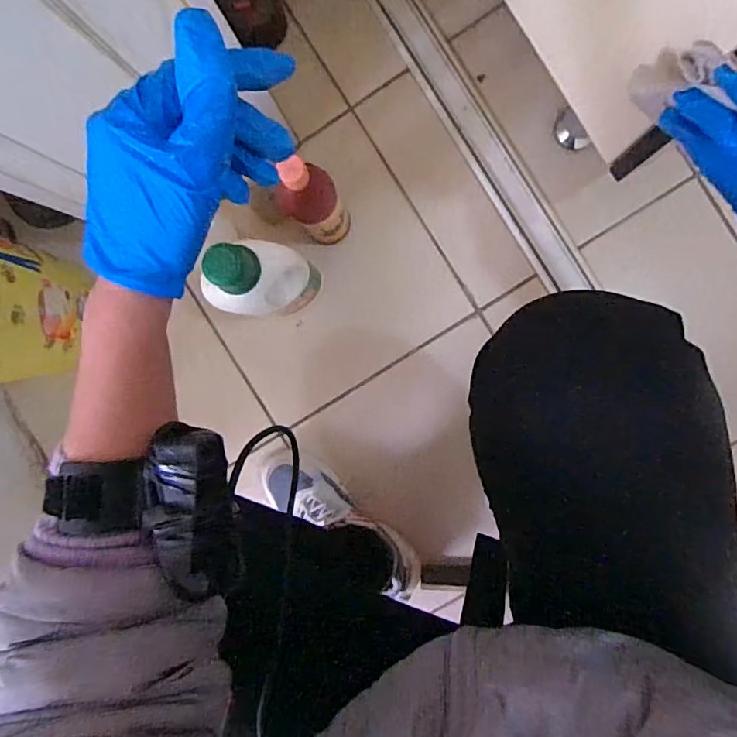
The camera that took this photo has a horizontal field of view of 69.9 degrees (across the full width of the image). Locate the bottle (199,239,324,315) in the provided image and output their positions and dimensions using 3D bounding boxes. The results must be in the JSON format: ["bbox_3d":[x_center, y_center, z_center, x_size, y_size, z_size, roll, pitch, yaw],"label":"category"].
[{"bbox_3d":[-0.116,-0.106,0.631,0.089,0.228,0.080,7,94,4],"label":"bottle"}]

